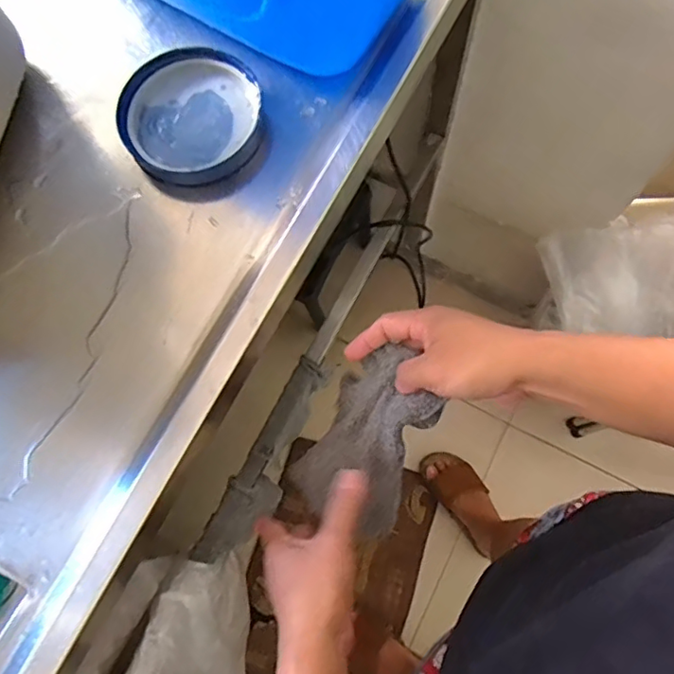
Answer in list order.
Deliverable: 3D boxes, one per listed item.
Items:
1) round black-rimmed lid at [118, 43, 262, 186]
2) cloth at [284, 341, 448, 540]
[{"bbox_3d":[-0.124,-0.191,0.492,0.115,0.027,0.120,0,73,1],"label":"round black-rimmed lid"},{"bbox_3d":[0.021,0.091,0.475,0.095,0.046,0.174,32,119,28],"label":"cloth"}]

